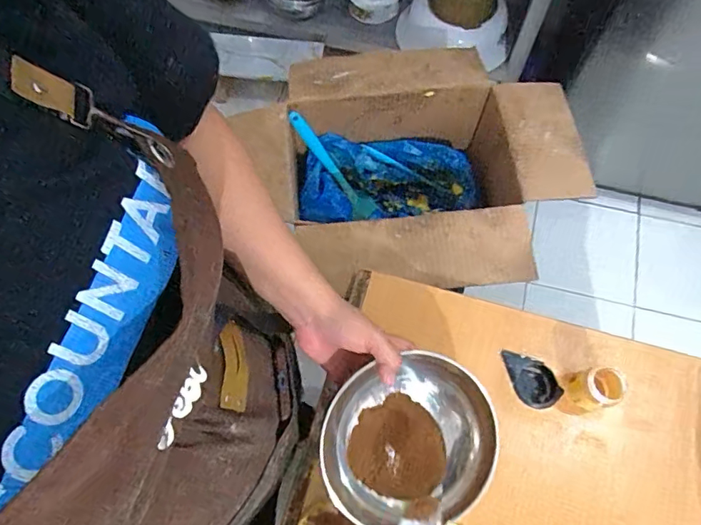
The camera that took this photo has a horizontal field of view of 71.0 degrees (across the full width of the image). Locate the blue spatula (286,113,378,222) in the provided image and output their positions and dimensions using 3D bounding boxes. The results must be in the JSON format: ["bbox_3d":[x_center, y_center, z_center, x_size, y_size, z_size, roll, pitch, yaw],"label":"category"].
[{"bbox_3d":[-0.029,-0.159,0.854,0.024,0.262,0.060,9,62,42],"label":"blue spatula"}]

